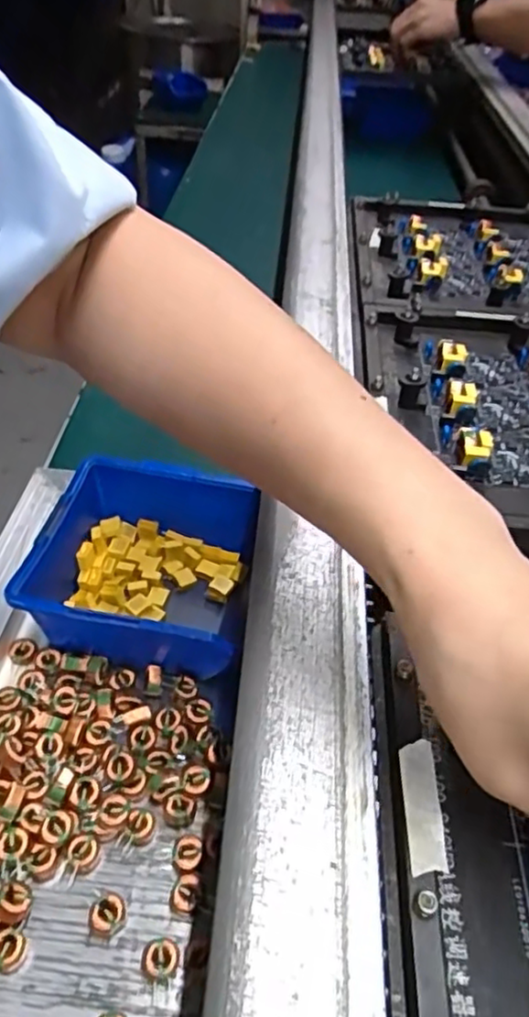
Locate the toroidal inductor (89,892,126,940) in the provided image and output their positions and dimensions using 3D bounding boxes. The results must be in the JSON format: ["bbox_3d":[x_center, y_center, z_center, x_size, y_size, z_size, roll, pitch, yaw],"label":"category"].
[{"bbox_3d":[-0.069,0.179,0.284,0.016,0.010,0.014,-25,53,-22],"label":"toroidal inductor"}]

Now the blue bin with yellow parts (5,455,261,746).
[{"bbox_3d":[-0.068,0.038,0.380,0.126,0.058,0.120,10,48,7],"label":"blue bin with yellow parts"}]

